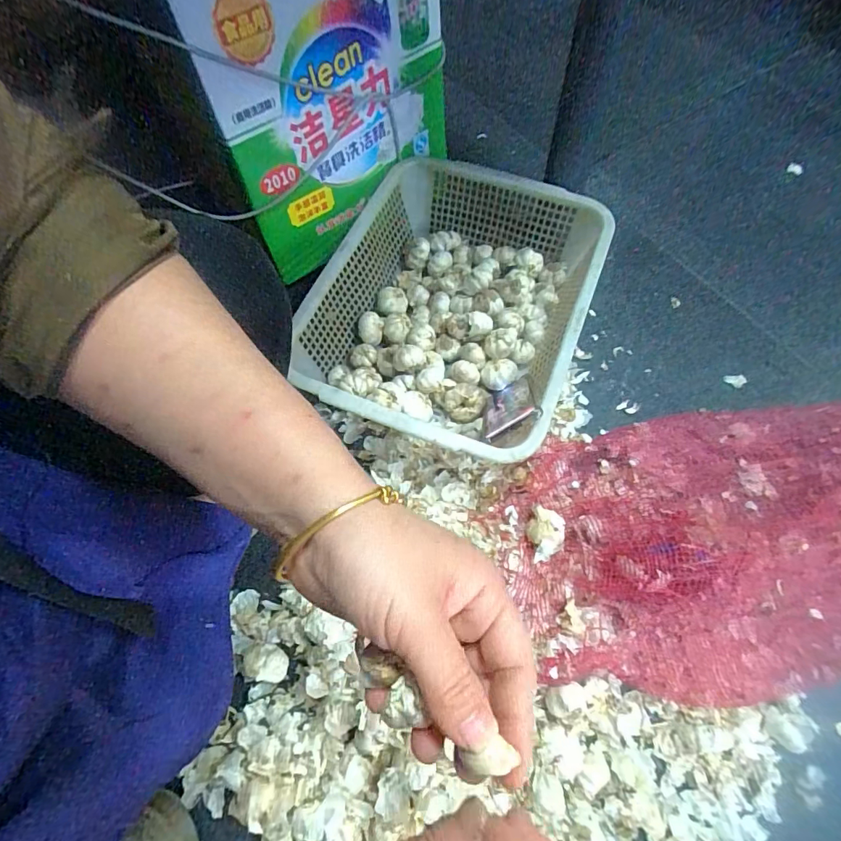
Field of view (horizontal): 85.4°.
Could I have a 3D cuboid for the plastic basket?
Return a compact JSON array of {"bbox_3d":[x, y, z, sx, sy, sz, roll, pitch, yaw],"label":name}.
[{"bbox_3d":[0.054,-0.175,0.718,0.373,0.129,0.479,19,67,10],"label":"plastic basket"}]

